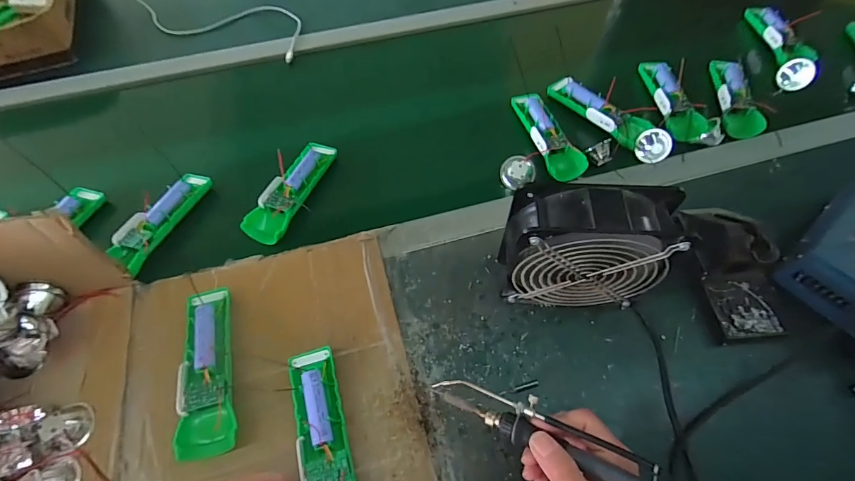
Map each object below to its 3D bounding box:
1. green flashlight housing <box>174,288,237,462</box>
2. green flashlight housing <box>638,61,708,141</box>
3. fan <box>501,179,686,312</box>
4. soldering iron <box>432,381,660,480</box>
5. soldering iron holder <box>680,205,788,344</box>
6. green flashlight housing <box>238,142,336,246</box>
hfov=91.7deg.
[{"bbox_3d":[-0.216,0.122,0.404,0.048,0.026,0.162,-16,59,-9],"label":"green flashlight housing"},{"bbox_3d":[0.347,-0.206,0.591,0.040,0.041,0.155,-4,58,-2],"label":"green flashlight housing"},{"bbox_3d":[0.146,0.017,0.410,0.147,0.153,0.059,4,58,3],"label":"fan"},{"bbox_3d":[0.094,0.144,0.305,0.202,0.018,0.030,16,53,33],"label":"soldering iron"},{"bbox_3d":[0.332,0.023,0.446,0.064,0.086,0.151,-5,58,-2],"label":"soldering iron holder"},{"bbox_3d":[-0.176,-0.066,0.541,0.052,0.034,0.157,17,59,11],"label":"green flashlight housing"}]

